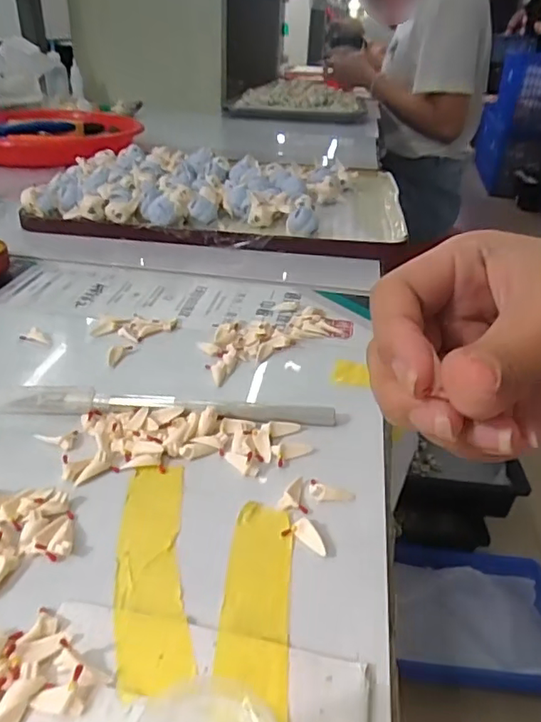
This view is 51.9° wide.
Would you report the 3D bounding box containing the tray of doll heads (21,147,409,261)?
[{"bbox_3d":[-0.035,-0.148,0.489,0.287,0.031,0.194,6,32,5],"label":"tray of doll heads"}]

